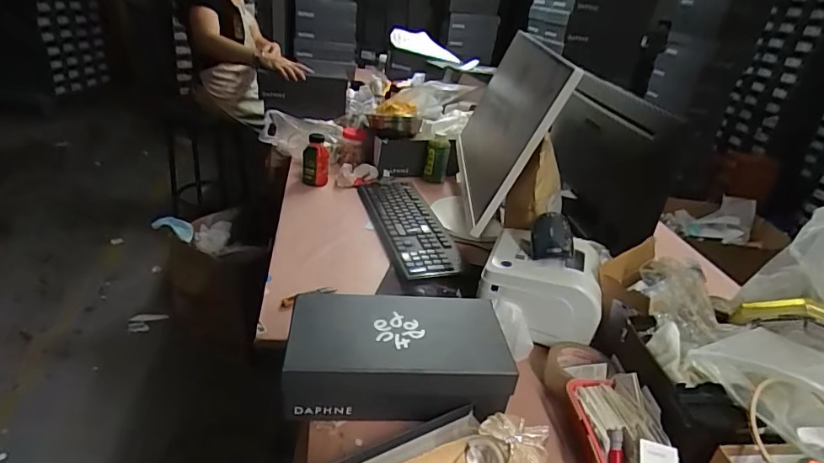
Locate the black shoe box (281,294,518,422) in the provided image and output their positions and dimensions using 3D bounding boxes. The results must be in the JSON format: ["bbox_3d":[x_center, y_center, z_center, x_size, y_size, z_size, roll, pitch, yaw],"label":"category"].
[{"bbox_3d":[-0.020,0.170,0.680,0.294,0.085,0.165,3,29,-6],"label":"black shoe box"}]

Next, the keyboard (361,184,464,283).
[{"bbox_3d":[-0.008,-0.017,1.088,0.137,0.028,0.397,-4,30,-19],"label":"keyboard"}]

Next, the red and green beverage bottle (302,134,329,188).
[{"bbox_3d":[-0.246,-0.173,1.226,0.065,0.130,0.074,0,29,-12],"label":"red and green beverage bottle"}]

